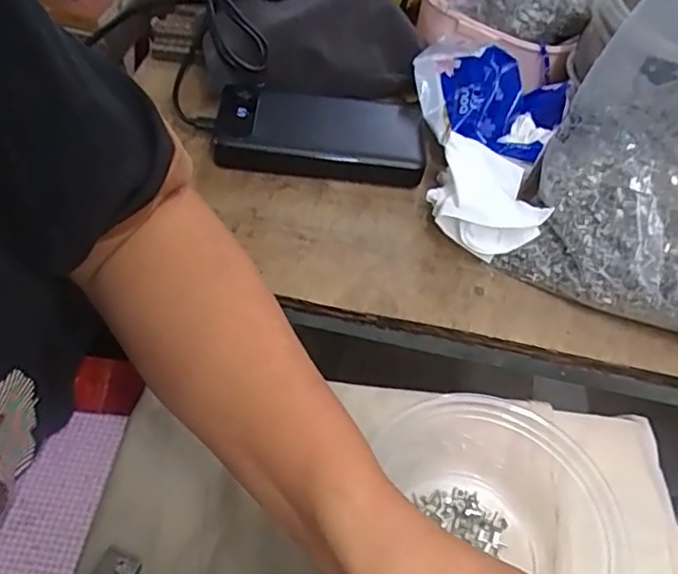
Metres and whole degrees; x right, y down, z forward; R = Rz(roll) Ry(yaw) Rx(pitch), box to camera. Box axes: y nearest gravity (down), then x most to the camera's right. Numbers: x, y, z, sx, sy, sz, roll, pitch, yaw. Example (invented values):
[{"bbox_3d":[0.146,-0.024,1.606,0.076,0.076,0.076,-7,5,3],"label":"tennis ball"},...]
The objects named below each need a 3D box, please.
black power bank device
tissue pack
[{"bbox_3d":[-0.013,-0.115,0.471,0.152,0.032,0.072,7,53,-4],"label":"black power bank device"},{"bbox_3d":[0.099,-0.102,0.452,0.113,0.068,0.158,17,53,3],"label":"tissue pack"}]

